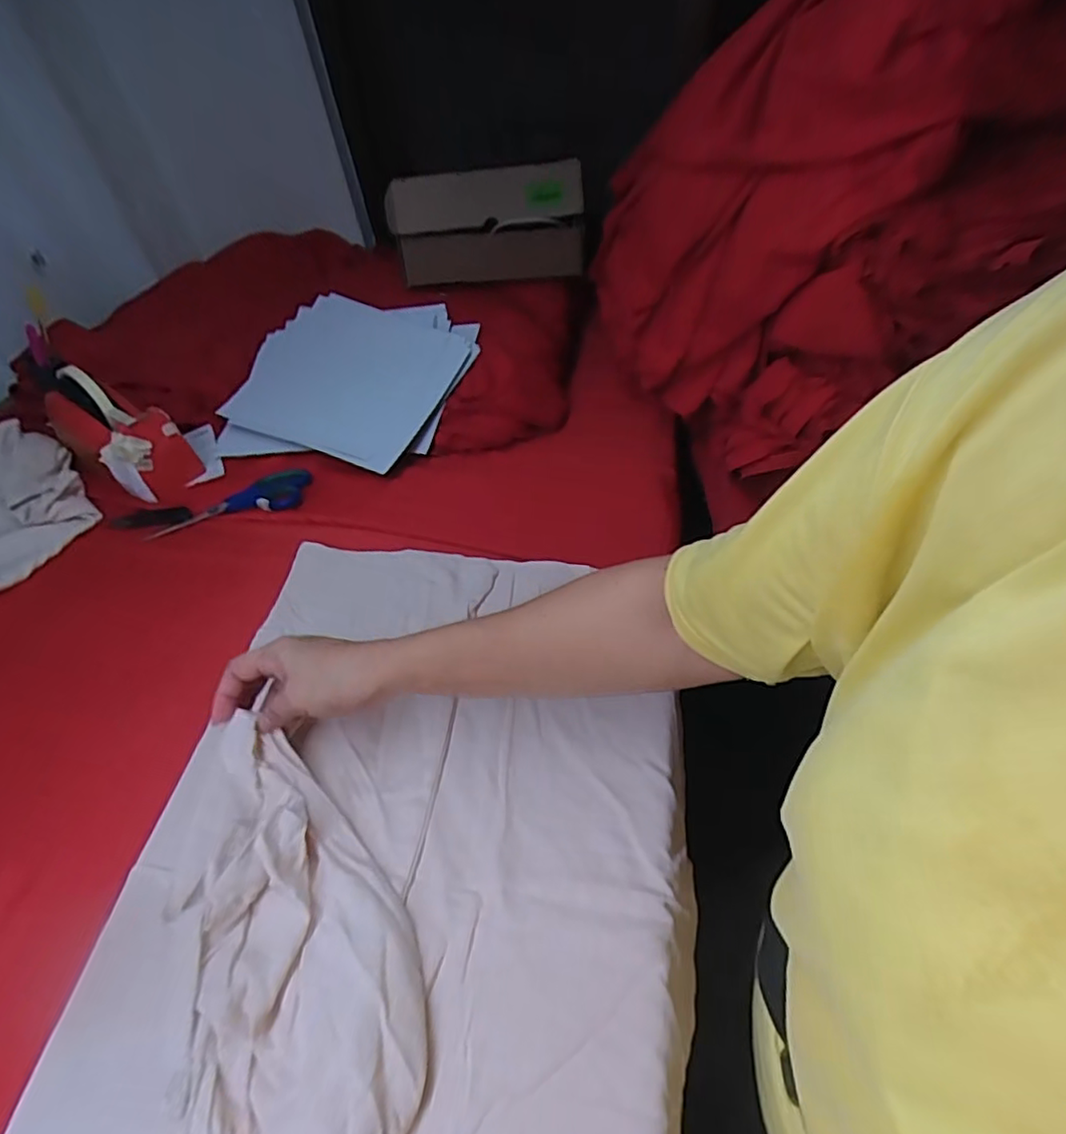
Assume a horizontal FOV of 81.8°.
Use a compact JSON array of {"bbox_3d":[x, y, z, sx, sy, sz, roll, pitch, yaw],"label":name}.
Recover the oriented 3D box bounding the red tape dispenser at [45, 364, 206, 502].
[{"bbox_3d":[-0.511,-0.164,0.737,0.206,0.098,0.083,27,52,8],"label":"red tape dispenser"}]

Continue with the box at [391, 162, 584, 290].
[{"bbox_3d":[-0.070,-0.503,0.897,0.280,0.136,0.068,-5,44,5],"label":"box"}]

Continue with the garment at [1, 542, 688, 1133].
[{"bbox_3d":[-0.091,0.231,0.372,0.352,0.041,0.673,4,47,7],"label":"garment"}]

